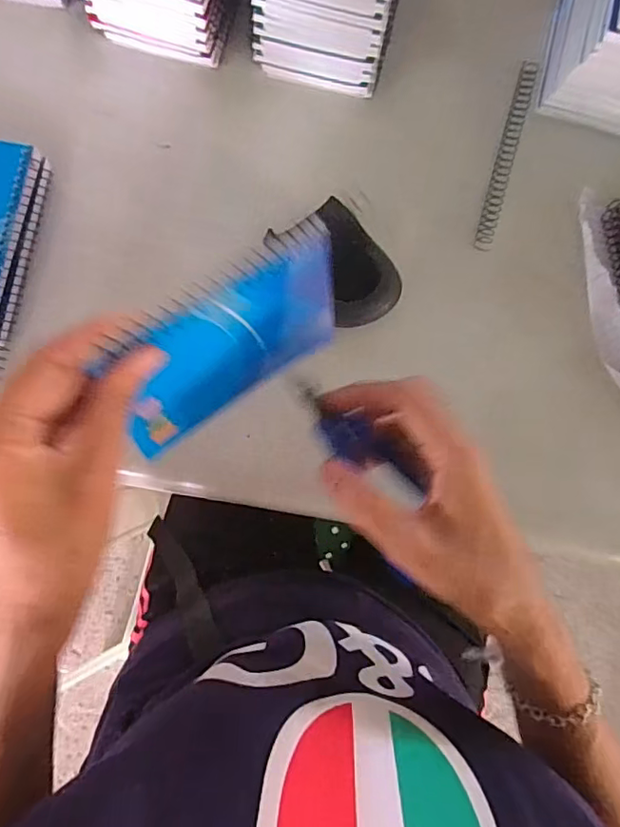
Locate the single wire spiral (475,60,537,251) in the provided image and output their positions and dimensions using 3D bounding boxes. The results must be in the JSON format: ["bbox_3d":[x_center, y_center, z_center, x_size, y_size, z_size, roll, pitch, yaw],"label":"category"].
[{"bbox_3d":[0.145,-0.191,0.399,0.013,0.013,0.151,17,82,-1],"label":"single wire spiral"}]

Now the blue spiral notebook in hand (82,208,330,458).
[{"bbox_3d":[-0.038,-0.035,0.274,0.126,0.082,0.010,-33,57,-16],"label":"blue spiral notebook in hand"}]

